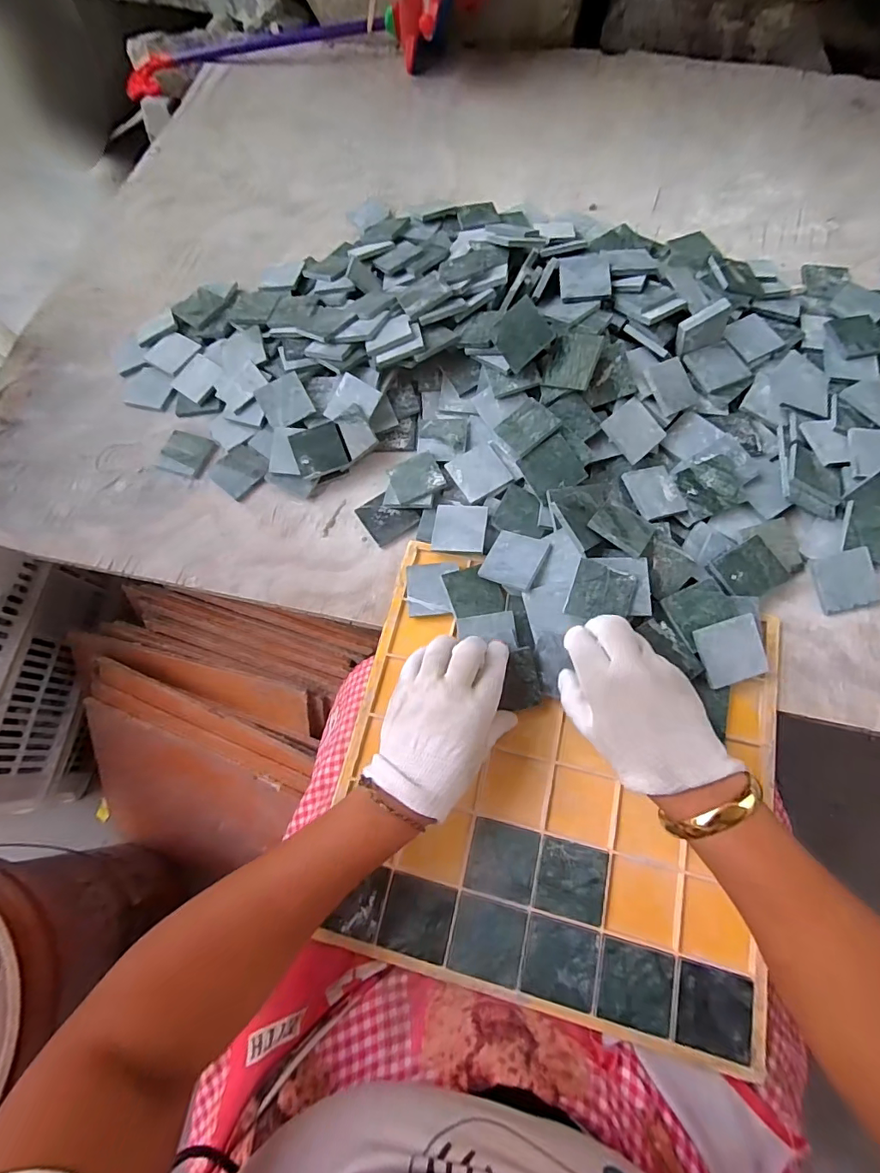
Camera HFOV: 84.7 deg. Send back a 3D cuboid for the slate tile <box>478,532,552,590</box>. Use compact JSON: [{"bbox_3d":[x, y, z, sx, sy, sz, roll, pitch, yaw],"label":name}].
[{"bbox_3d":[0.066,-0.023,0.423,0.049,0.010,0.048,20,77,35],"label":"slate tile"}]

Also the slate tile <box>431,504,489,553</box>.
[{"bbox_3d":[0.018,-0.053,0.439,0.049,0.004,0.044,7,80,18],"label":"slate tile"}]

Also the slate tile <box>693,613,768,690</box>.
[{"bbox_3d":[0.232,0.052,0.384,0.048,0.005,0.050,-19,95,2],"label":"slate tile"}]

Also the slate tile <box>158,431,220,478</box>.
[{"bbox_3d":[-0.266,-0.140,0.509,0.054,0.007,0.046,16,71,8],"label":"slate tile"}]

